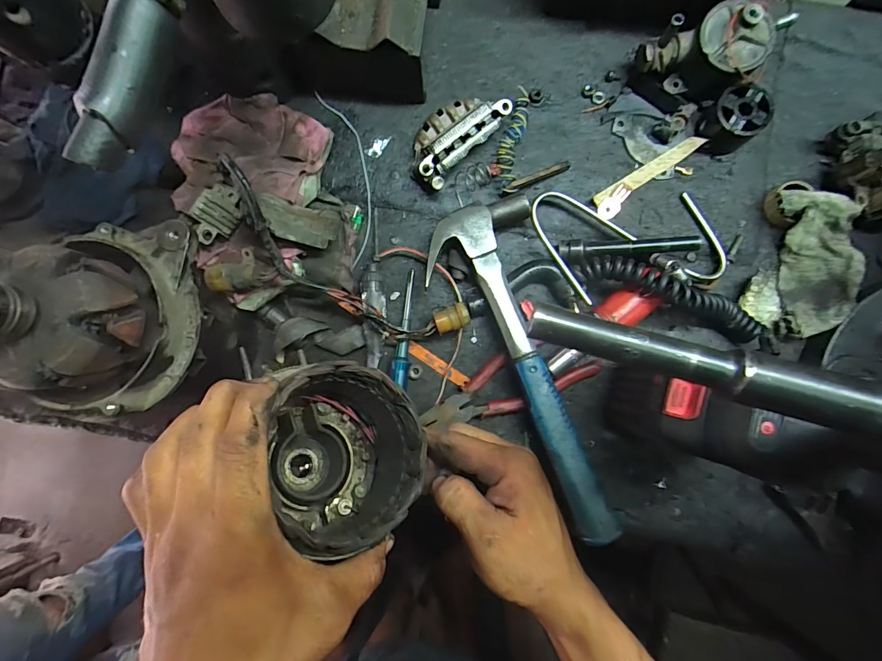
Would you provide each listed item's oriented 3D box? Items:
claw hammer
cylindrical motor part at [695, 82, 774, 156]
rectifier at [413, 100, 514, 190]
[{"bbox_3d":[0.068,0.039,0.400,0.113,0.049,0.325,-15,86,1],"label":"claw hammer"},{"bbox_3d":[0.288,-0.207,0.411,0.054,0.041,0.049,-40,86,-1],"label":"cylindrical motor part"},{"bbox_3d":[0.010,-0.200,0.422,0.065,0.036,0.114,43,89,4],"label":"rectifier"}]

